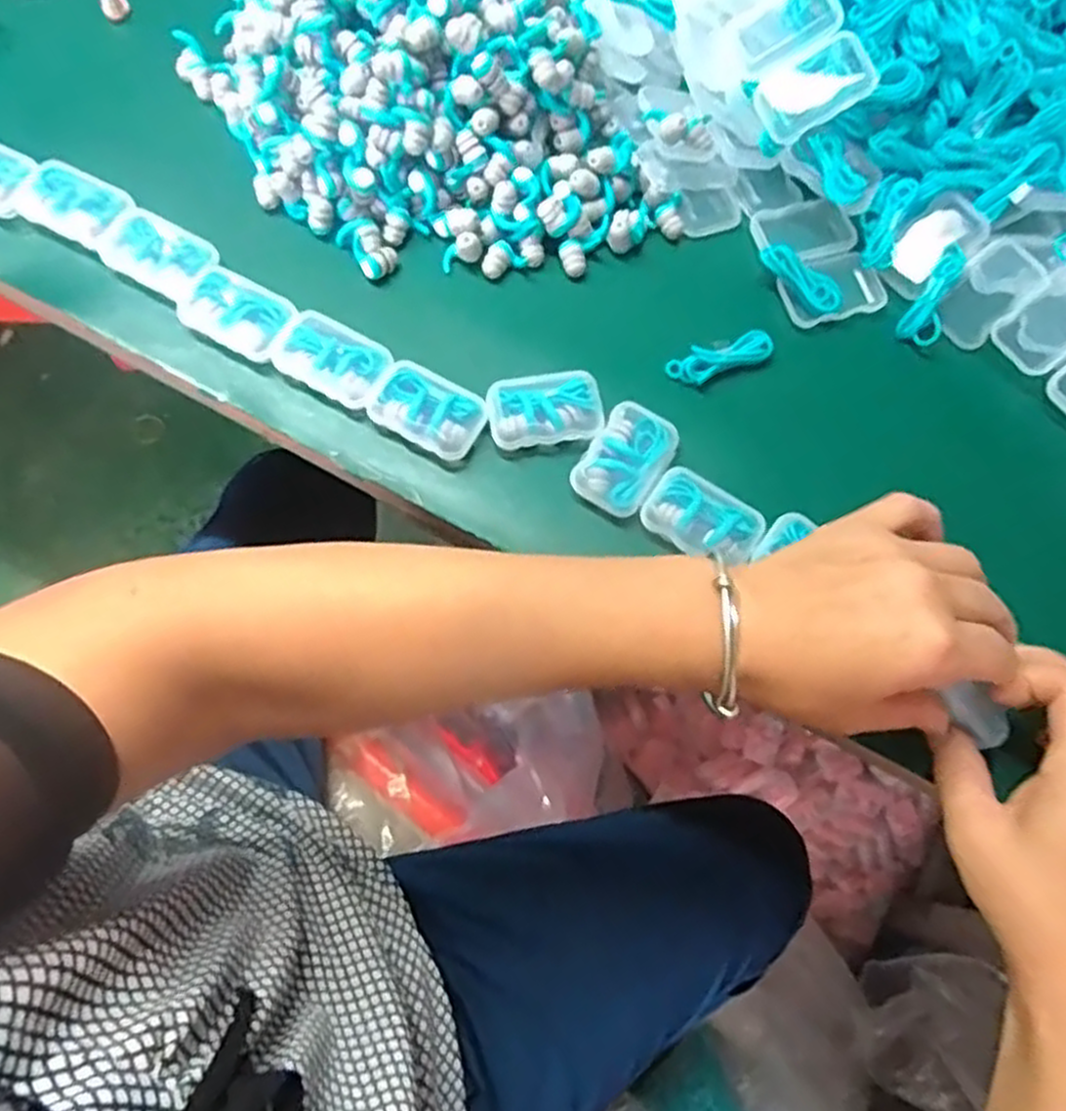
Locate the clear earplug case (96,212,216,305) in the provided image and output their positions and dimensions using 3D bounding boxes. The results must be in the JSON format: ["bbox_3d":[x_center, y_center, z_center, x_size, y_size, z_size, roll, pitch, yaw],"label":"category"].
[{"bbox_3d":[-0.194,-0.156,0.401,0.056,0.013,0.036,31,73,7],"label":"clear earplug case"}]

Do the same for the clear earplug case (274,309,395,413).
[{"bbox_3d":[-0.099,-0.097,0.390,0.055,0.016,0.035,30,73,6],"label":"clear earplug case"}]

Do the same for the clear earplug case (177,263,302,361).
[{"bbox_3d":[-0.149,-0.122,0.394,0.058,0.017,0.035,29,73,6],"label":"clear earplug case"}]

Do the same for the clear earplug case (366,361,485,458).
[{"bbox_3d":[-0.051,-0.072,0.386,0.054,0.014,0.036,27,73,6],"label":"clear earplug case"}]

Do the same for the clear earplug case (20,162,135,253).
[{"bbox_3d":[-0.239,-0.184,0.406,0.053,0.015,0.033,27,73,6],"label":"clear earplug case"}]

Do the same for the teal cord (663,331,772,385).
[{"bbox_3d":[0.098,-0.103,0.402,0.055,0.010,0.016,-19,74,-9],"label":"teal cord"}]

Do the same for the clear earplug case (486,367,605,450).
[{"bbox_3d":[0.006,-0.073,0.389,0.056,0.013,0.036,-5,72,-5],"label":"clear earplug case"}]

